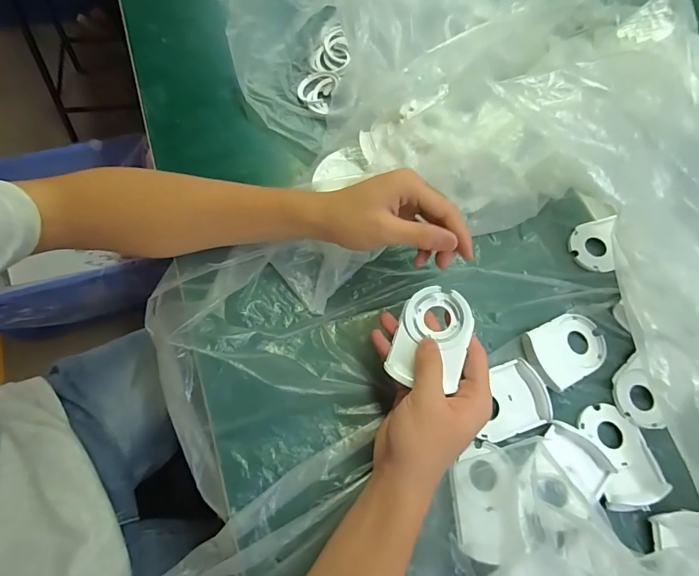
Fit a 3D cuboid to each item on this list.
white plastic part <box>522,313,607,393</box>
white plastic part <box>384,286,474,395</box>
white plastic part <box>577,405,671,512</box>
[{"bbox_3d":[0.208,0.058,0.372,0.084,0.012,0.058,-22,72,-14],"label":"white plastic part"},{"bbox_3d":[0.066,0.039,0.310,0.054,0.020,0.076,17,67,5],"label":"white plastic part"},{"bbox_3d":[0.237,0.144,0.336,0.057,0.011,0.083,-6,69,-9],"label":"white plastic part"}]

